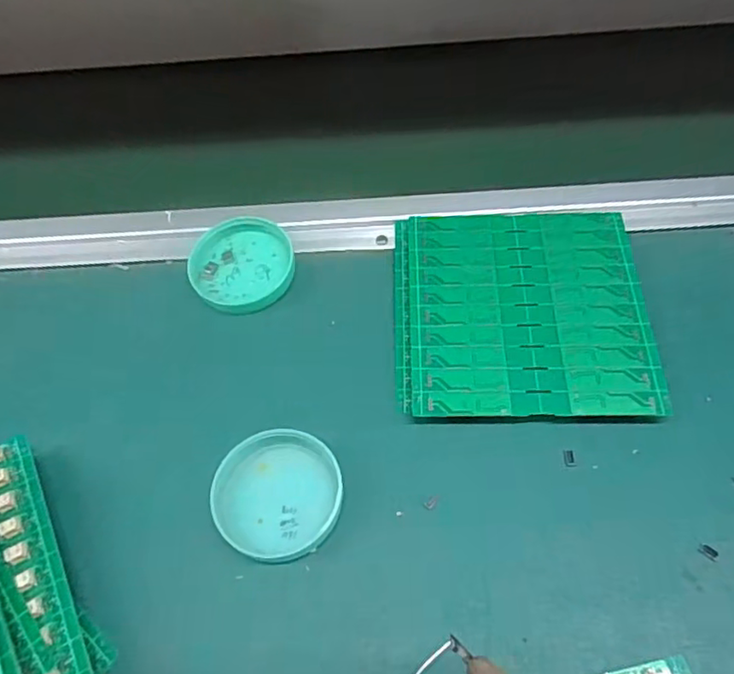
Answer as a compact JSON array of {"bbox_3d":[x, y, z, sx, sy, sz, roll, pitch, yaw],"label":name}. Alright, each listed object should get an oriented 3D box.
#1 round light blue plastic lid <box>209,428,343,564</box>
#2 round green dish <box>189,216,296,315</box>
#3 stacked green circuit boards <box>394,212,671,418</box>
[{"bbox_3d":[-0.046,0.080,0.305,0.062,0.012,0.062,-2,58,3],"label":"round light blue plastic lid"},{"bbox_3d":[-0.081,-0.046,0.384,0.063,0.015,0.063,0,68,1],"label":"round green dish"},{"bbox_3d":[0.089,-0.016,0.356,0.142,0.015,0.138,-2,58,3],"label":"stacked green circuit boards"}]

